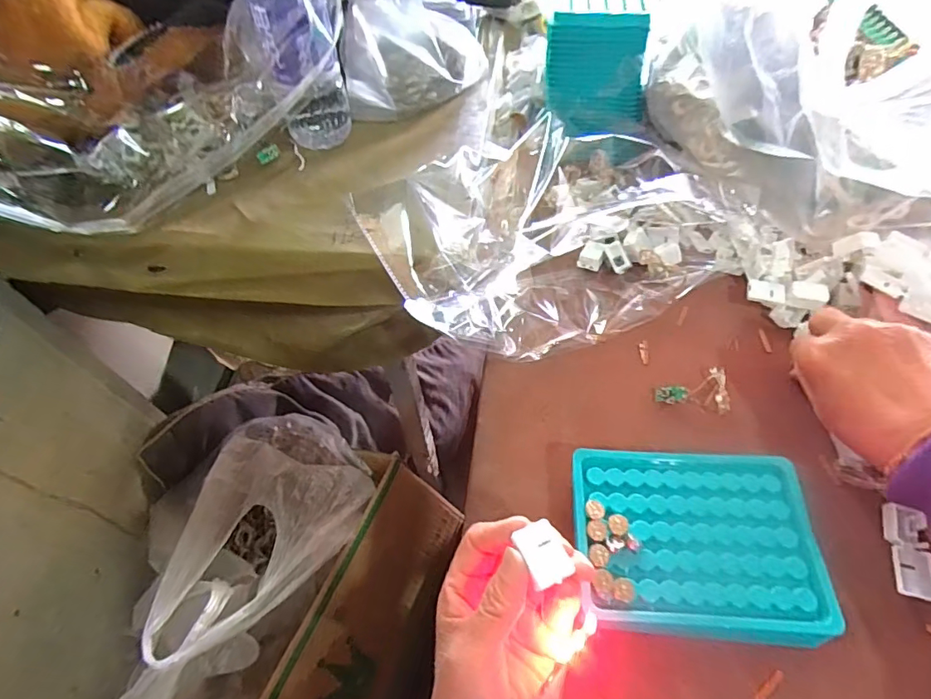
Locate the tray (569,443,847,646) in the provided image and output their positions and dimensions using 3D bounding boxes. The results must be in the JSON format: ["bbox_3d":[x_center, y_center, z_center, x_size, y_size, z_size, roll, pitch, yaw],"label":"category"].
[{"bbox_3d":[0.131,0.110,0.296,0.130,0.032,0.101,2,56,5],"label":"tray"}]

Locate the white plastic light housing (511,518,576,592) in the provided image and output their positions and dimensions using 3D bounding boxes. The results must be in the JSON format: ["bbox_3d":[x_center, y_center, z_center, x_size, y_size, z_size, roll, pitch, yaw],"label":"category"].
[{"bbox_3d":[0.037,0.094,0.236,0.020,0.005,0.026,-25,62,-11],"label":"white plastic light housing"}]

